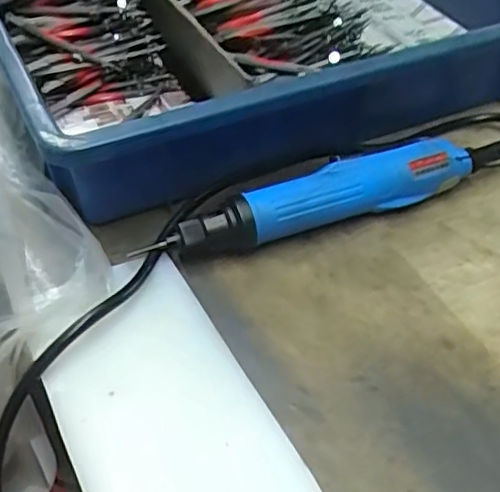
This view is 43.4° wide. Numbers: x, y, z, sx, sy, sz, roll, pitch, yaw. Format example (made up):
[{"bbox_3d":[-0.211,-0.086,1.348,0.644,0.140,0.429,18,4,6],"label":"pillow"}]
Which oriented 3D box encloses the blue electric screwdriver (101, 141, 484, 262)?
[{"bbox_3d":[0.035,-0.026,0.400,0.226,0.038,0.028,-15,48,-15],"label":"blue electric screwdriver"}]

